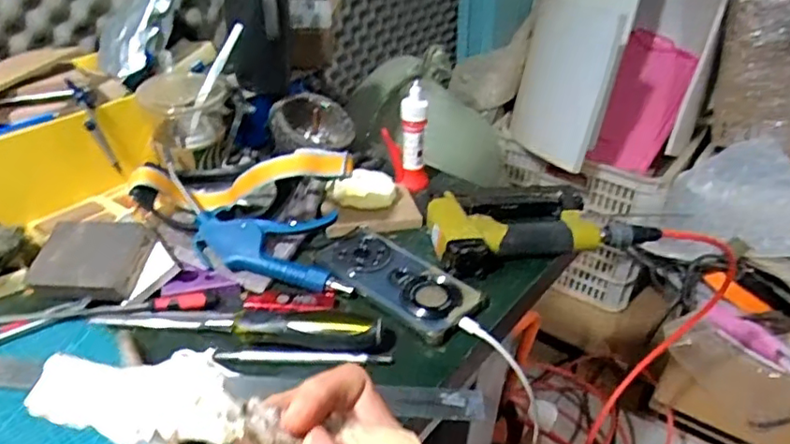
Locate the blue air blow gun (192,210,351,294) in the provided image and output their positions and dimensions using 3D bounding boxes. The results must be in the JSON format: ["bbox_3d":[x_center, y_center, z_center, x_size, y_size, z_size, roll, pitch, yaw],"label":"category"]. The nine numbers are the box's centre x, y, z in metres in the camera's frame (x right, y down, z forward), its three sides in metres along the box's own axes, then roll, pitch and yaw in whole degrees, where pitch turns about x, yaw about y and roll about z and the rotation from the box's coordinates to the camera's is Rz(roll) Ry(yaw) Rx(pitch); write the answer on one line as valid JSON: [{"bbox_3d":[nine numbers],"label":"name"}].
[{"bbox_3d":[-0.120,0.023,0.581,0.157,0.035,0.070,5,34,5],"label":"blue air blow gun"}]

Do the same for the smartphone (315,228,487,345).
[{"bbox_3d":[0.001,0.053,0.573,0.162,0.014,0.077,27,42,32],"label":"smartphone"}]

